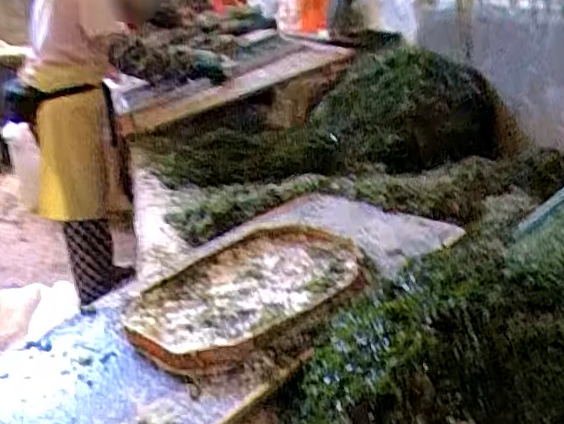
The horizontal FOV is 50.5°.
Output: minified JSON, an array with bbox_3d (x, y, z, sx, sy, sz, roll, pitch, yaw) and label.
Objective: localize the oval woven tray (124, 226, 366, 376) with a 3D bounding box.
[{"bbox_3d":[-0.046,0.108,0.883,0.377,0.037,0.247,-19,29,-37],"label":"oval woven tray"}]

